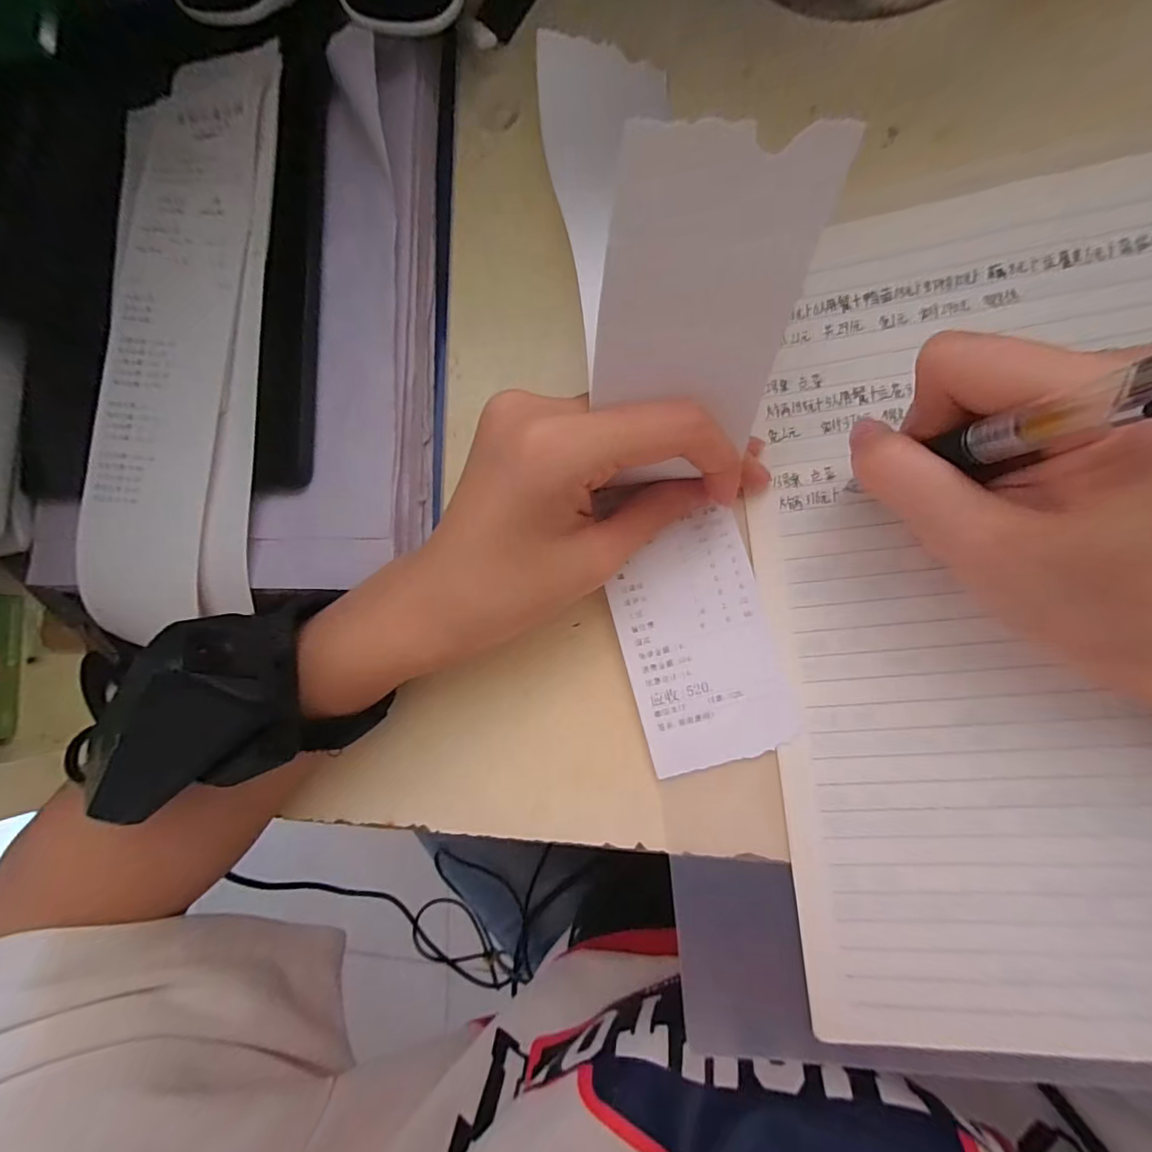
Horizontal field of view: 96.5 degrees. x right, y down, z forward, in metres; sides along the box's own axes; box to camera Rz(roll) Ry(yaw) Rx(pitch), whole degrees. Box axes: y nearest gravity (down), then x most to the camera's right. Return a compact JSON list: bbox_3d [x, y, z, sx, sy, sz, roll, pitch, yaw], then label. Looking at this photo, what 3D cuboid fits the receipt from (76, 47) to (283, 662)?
[{"bbox_3d":[-0.169,-0.101,0.220,0.072,0.007,0.240,2,88,3],"label":"receipt"}]

